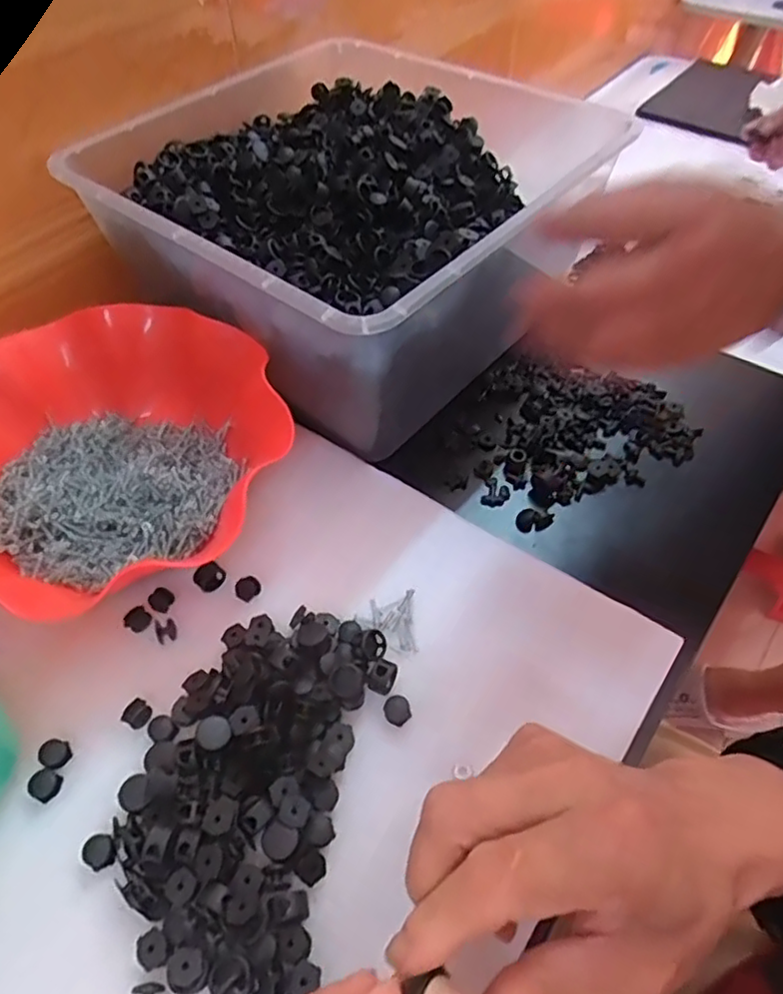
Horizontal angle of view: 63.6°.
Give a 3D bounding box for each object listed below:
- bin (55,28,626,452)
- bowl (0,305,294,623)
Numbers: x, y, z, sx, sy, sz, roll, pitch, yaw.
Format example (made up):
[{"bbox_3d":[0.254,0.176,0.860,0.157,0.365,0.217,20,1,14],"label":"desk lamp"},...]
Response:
[{"bbox_3d":[-0.033,-0.211,0.473,0.310,0.108,0.289,35,61,24],"label":"bin"},{"bbox_3d":[-0.179,-0.028,0.392,0.207,0.064,0.193,-1,53,1],"label":"bowl"}]

